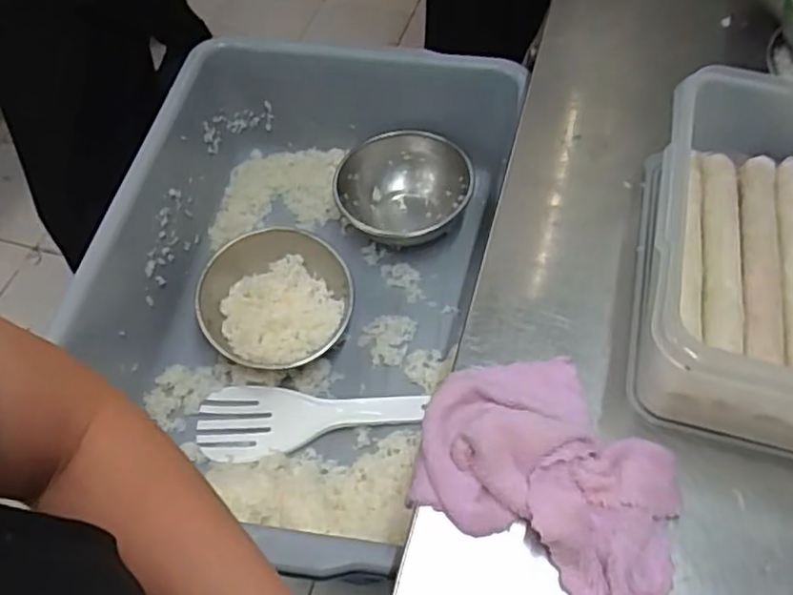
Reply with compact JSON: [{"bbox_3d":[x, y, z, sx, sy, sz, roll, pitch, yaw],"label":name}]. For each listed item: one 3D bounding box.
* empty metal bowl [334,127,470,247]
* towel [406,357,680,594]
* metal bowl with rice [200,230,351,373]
[{"bbox_3d":[0.009,-0.128,0.862,0.170,0.070,0.166,0,55,0],"label":"empty metal bowl"},{"bbox_3d":[0.099,0.103,0.427,0.166,0.028,0.130,27,60,17],"label":"towel"},{"bbox_3d":[-0.140,0.007,0.783,0.170,0.064,0.161,0,55,0],"label":"metal bowl with rice"}]

